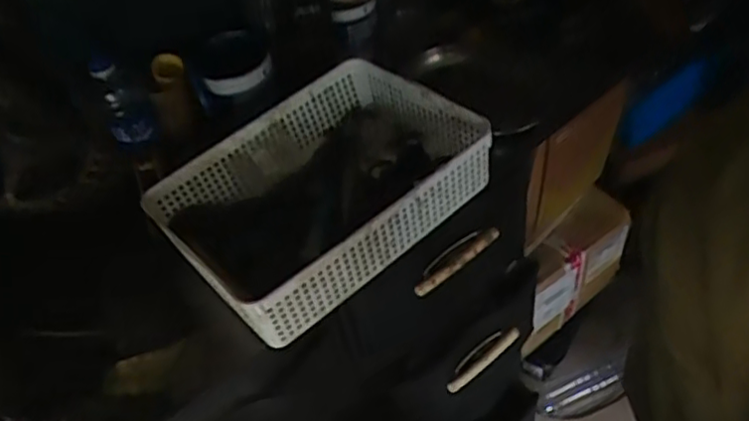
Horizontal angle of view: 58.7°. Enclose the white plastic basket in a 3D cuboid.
[{"bbox_3d":[-0.061,-0.024,0.774,0.332,0.112,0.250,-36,53,-20],"label":"white plastic basket"}]

